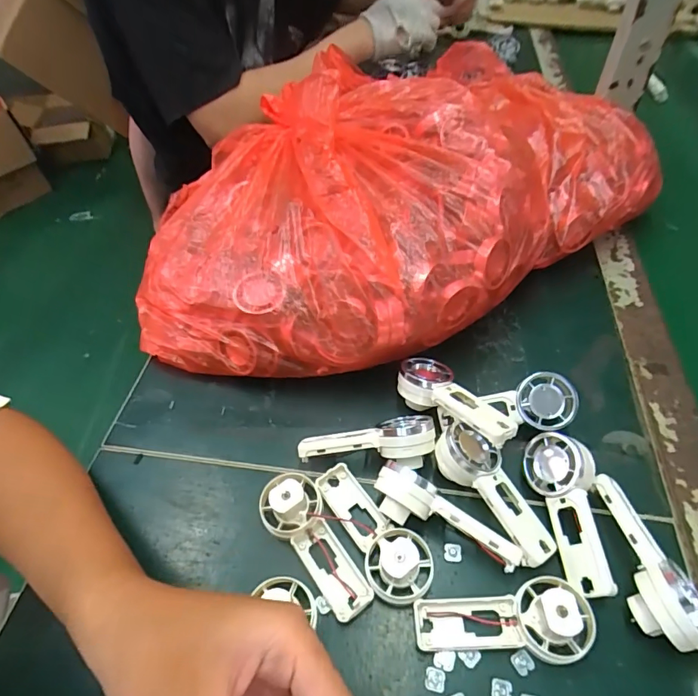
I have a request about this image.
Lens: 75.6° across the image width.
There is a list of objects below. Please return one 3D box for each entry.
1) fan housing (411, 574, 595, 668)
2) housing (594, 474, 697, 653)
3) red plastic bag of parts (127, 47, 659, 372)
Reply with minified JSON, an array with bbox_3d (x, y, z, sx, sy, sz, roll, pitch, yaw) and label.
[{"bbox_3d":[0.082,0.147,0.244,0.091,0.020,0.037,-11,49,13],"label":"fan housing"},{"bbox_3d":[0.168,0.118,0.256,0.029,0.032,0.088,-1,50,4],"label":"housing"},{"bbox_3d":[0.047,-0.132,0.407,0.492,0.142,0.252,-27,53,-17],"label":"red plastic bag of parts"}]

